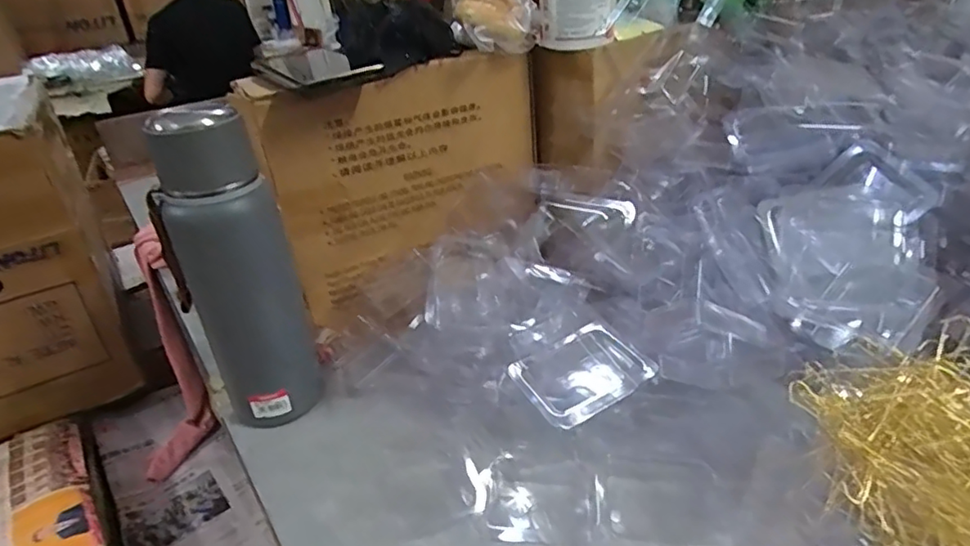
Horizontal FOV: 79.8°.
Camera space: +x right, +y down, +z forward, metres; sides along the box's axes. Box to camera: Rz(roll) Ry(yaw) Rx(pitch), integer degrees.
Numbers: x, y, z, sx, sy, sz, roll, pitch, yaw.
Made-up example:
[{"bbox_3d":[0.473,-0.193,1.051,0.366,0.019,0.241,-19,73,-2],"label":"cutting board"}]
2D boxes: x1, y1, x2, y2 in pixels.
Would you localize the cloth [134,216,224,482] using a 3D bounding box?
[{"bbox_3d":[-0.507,0.133,0.888,0.139,0.365,0.085,-24,35,-30],"label":"cloth"}]

